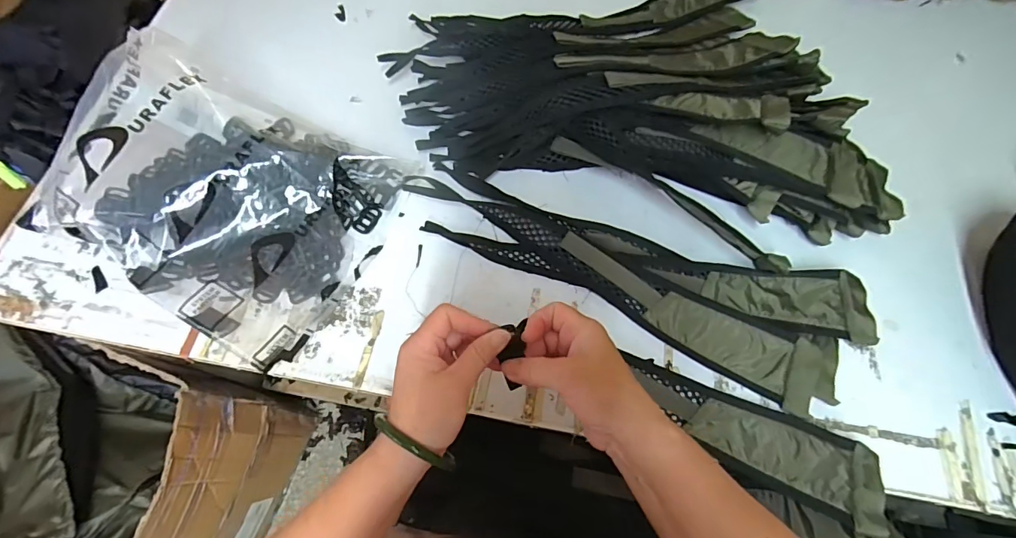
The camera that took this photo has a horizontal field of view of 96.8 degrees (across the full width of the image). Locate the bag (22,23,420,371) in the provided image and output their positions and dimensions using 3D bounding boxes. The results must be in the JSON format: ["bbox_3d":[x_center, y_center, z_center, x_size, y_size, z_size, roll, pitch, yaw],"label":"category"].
[{"bbox_3d":[-0.306,-0.088,0.494,0.315,0.111,0.270,25,70,9],"label":"bag"}]

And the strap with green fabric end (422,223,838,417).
[{"bbox_3d":[0.128,0.023,0.501,0.453,0.023,0.074,25,70,9],"label":"strap with green fabric end"}]

